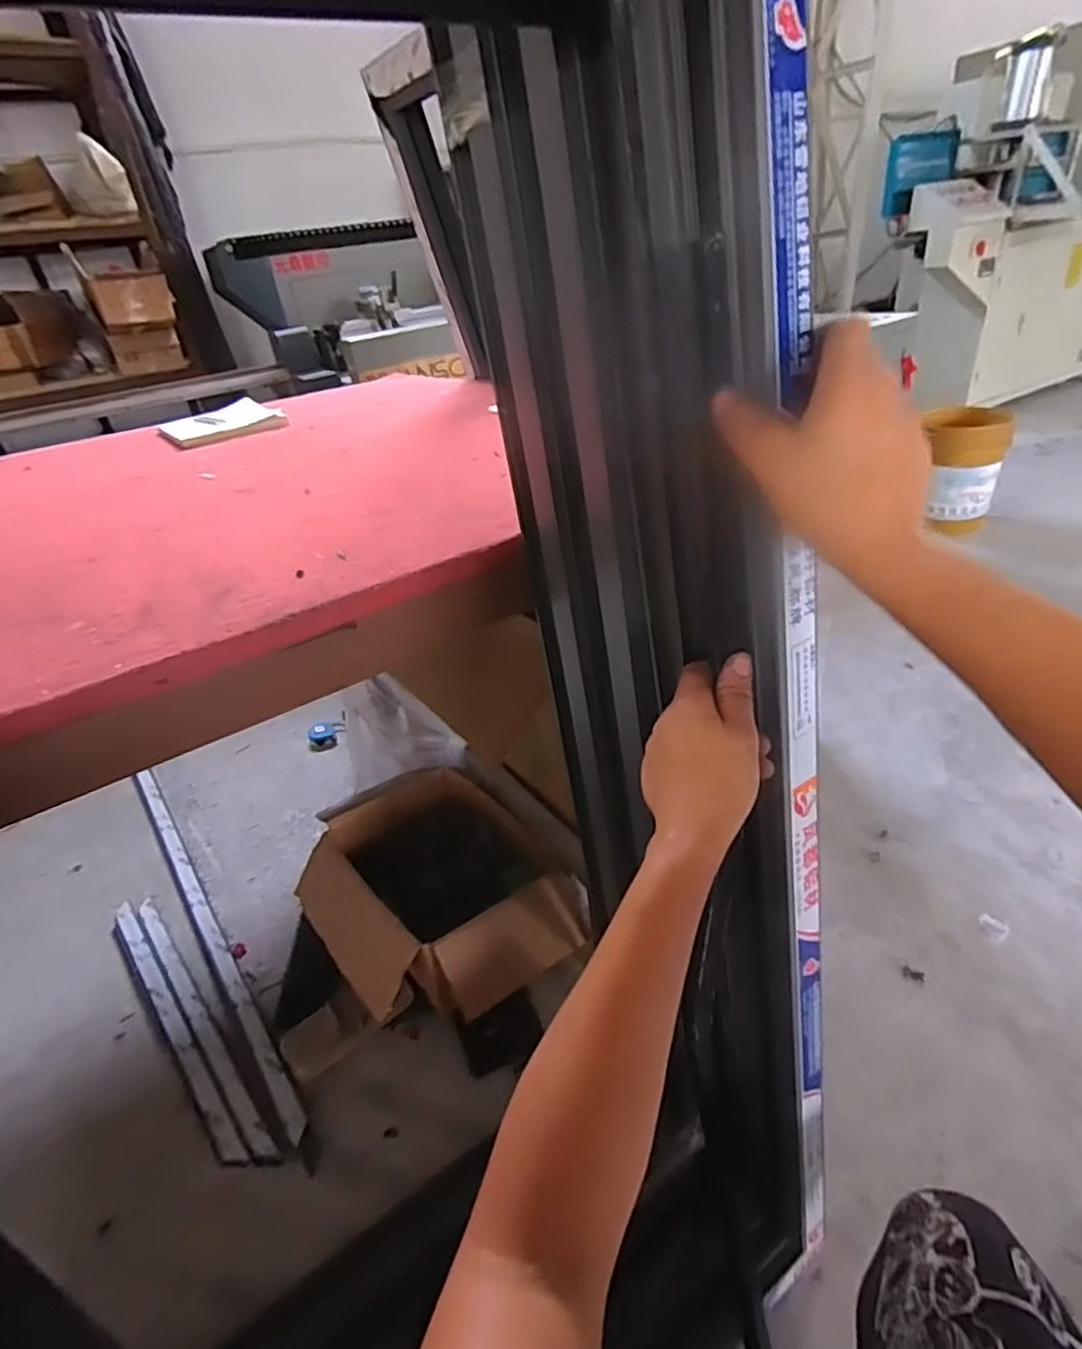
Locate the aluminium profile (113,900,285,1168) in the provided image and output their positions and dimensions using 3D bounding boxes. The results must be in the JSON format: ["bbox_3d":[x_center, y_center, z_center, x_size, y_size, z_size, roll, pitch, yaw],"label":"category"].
[{"bbox_3d":[-0.582,0.558,1.075,0.074,0.032,0.602,-31,40,-31],"label":"aluminium profile"}]

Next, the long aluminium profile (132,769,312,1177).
[{"bbox_3d":[-0.636,0.453,1.247,0.040,0.034,1.058,-28,38,-28],"label":"long aluminium profile"}]

